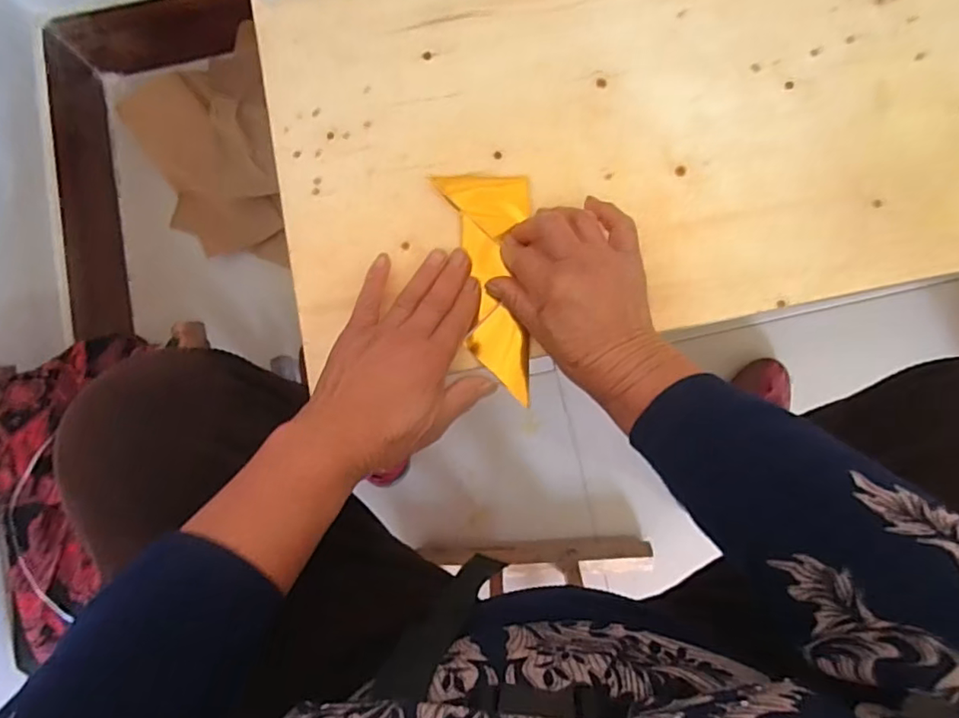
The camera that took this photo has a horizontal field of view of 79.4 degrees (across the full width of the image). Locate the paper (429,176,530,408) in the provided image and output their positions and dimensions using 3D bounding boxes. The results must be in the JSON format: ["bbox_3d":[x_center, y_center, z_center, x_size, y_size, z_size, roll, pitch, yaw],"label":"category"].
[{"bbox_3d":[0.012,-0.055,0.436,0.063,0.018,0.170,-6,90,1],"label":"paper"}]

